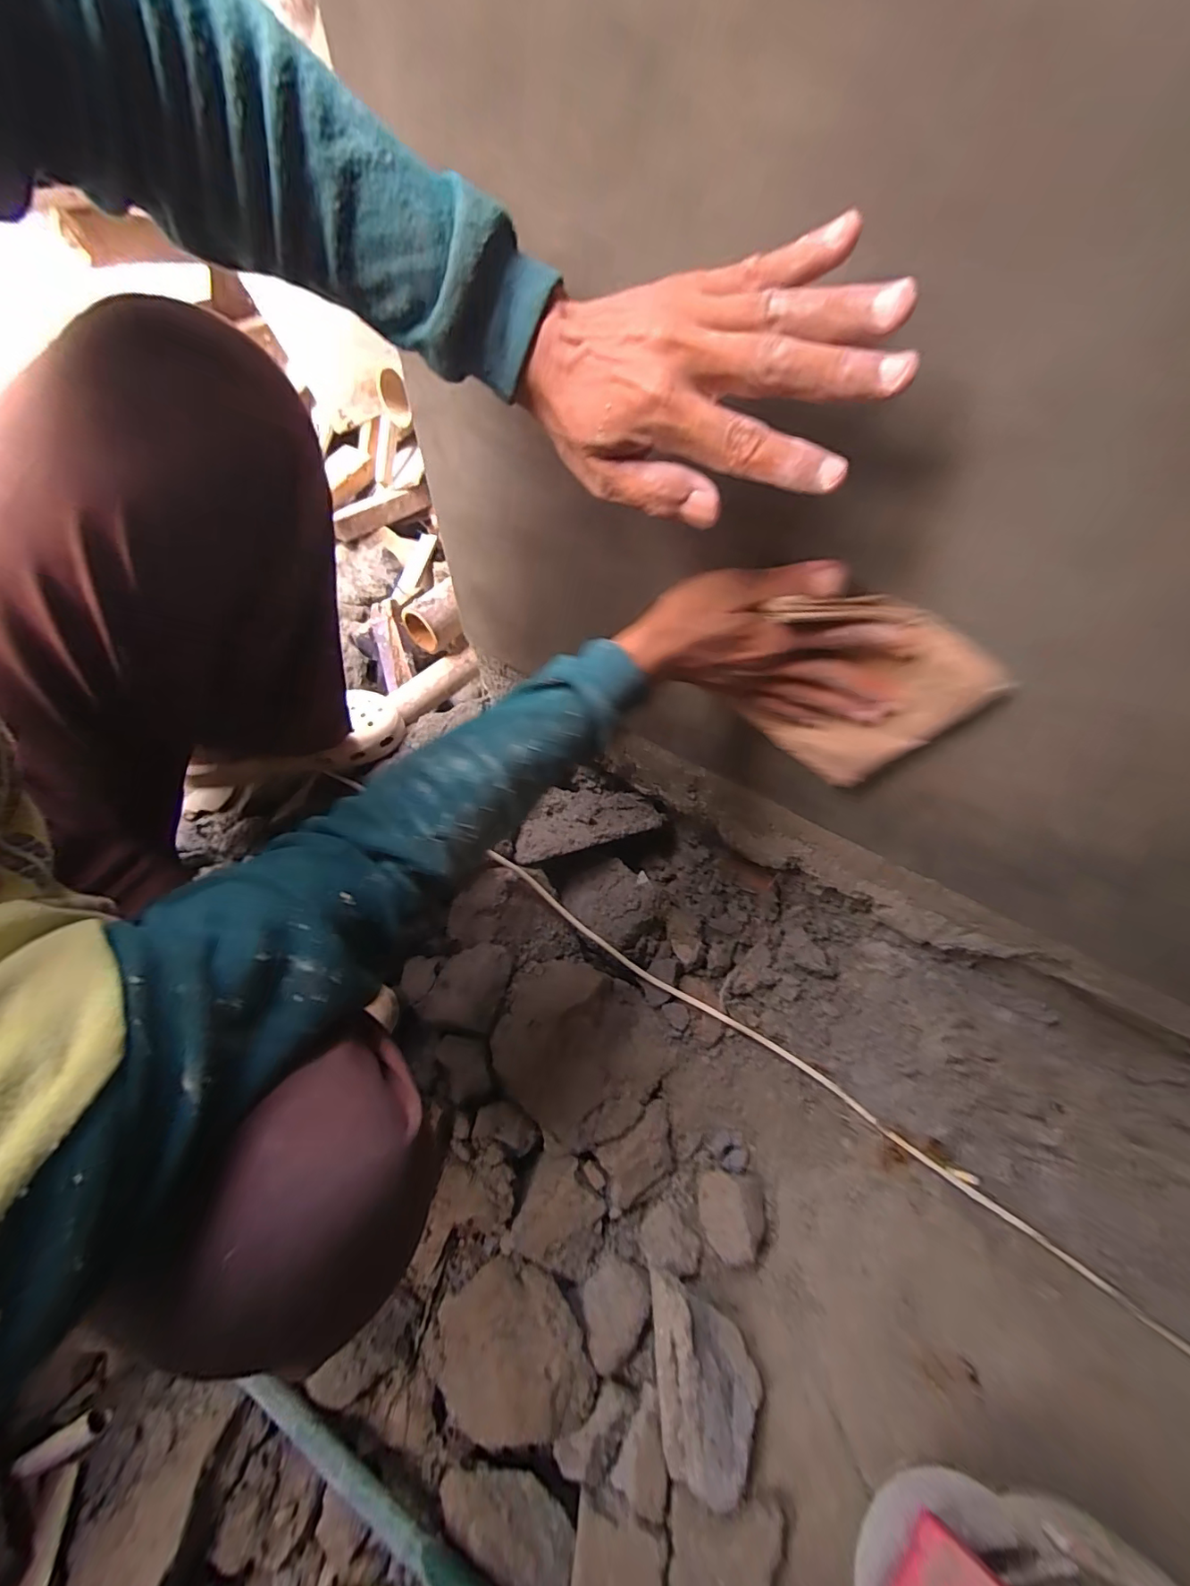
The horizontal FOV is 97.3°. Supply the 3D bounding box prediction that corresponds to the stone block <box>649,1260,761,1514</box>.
[{"bbox_3d":[0.097,0.506,0.447,0.093,0.052,0.129,4,59,0],"label":"stone block"}]

